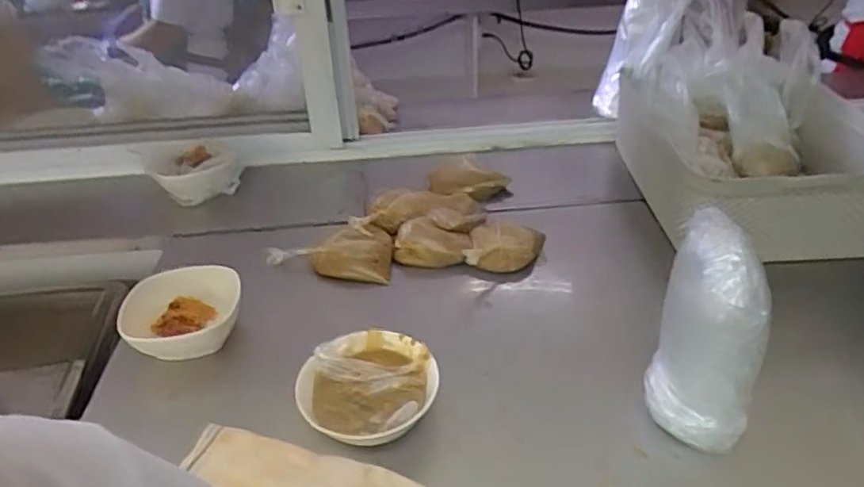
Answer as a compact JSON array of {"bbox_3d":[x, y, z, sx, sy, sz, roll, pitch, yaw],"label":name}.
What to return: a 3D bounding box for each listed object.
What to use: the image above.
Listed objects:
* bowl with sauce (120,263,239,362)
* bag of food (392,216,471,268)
[{"bbox_3d":[-0.301,0.093,0.757,0.139,0.071,0.120,-14,36,-17],"label":"bowl with sauce"},{"bbox_3d":[0.000,0.001,0.883,0.112,0.038,0.066,7,35,14],"label":"bag of food"}]

